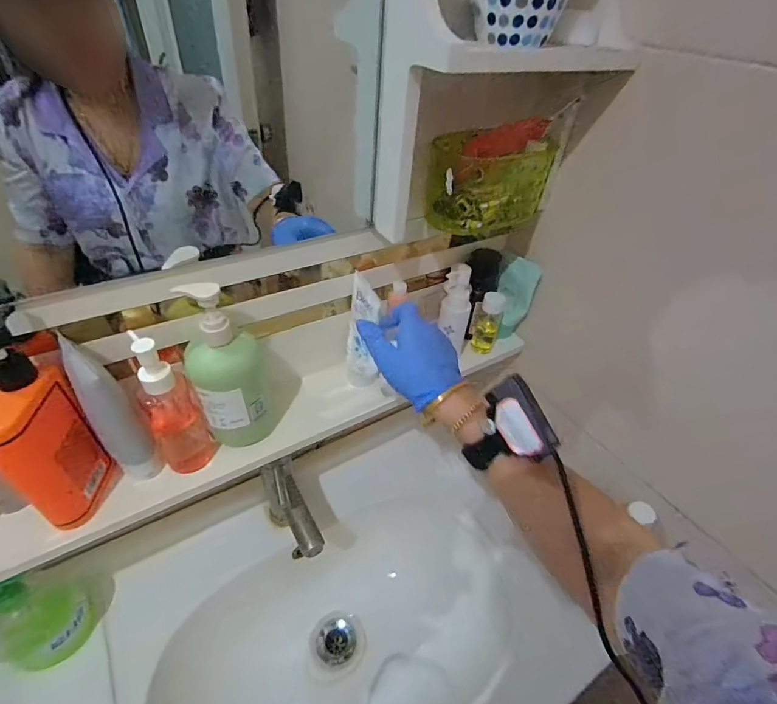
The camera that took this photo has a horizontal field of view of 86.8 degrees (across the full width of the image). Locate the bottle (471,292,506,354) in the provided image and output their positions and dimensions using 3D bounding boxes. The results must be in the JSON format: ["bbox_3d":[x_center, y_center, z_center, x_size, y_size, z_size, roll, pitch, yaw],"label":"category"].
[{"bbox_3d":[0.143,-0.043,0.600,0.038,0.105,0.029,12,43,7],"label":"bottle"}]

